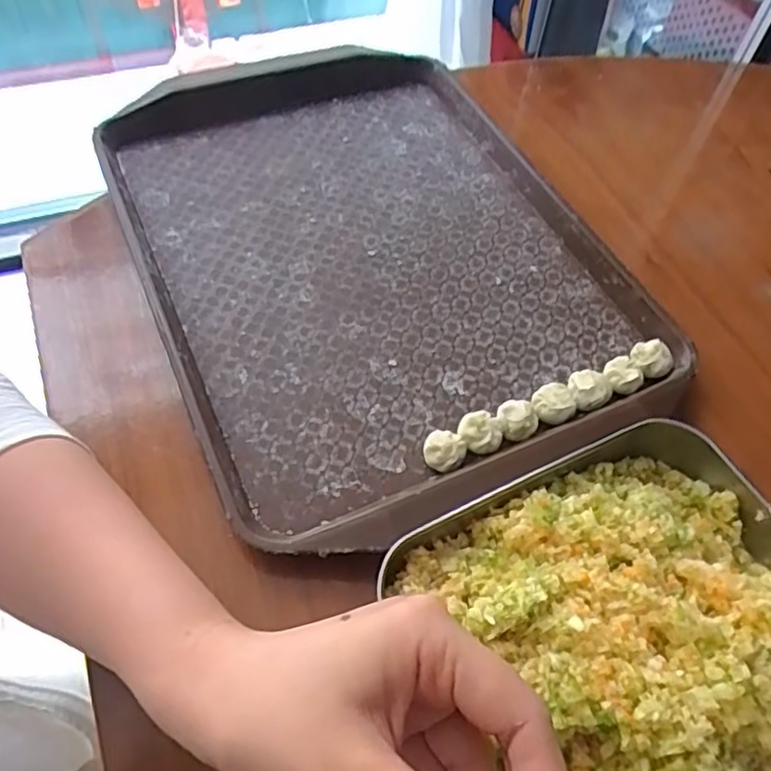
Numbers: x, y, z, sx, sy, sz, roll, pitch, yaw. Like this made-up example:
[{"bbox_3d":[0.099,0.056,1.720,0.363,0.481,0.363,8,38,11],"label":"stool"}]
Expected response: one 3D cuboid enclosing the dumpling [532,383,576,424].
[{"bbox_3d":[0.099,0.012,0.382,0.024,0.018,0.025,13,56,4],"label":"dumpling"}]

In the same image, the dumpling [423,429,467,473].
[{"bbox_3d":[0.033,0.038,0.360,0.023,0.017,0.023,2,56,-3],"label":"dumpling"}]

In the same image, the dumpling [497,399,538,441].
[{"bbox_3d":[0.077,0.021,0.374,0.023,0.018,0.024,2,56,-3],"label":"dumpling"}]

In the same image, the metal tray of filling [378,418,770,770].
[{"bbox_3d":[0.143,0.141,0.267,0.190,0.071,0.260,-23,60,-19],"label":"metal tray of filling"}]

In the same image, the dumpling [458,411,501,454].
[{"bbox_3d":[0.054,0.029,0.367,0.024,0.017,0.022,2,56,-3],"label":"dumpling"}]

